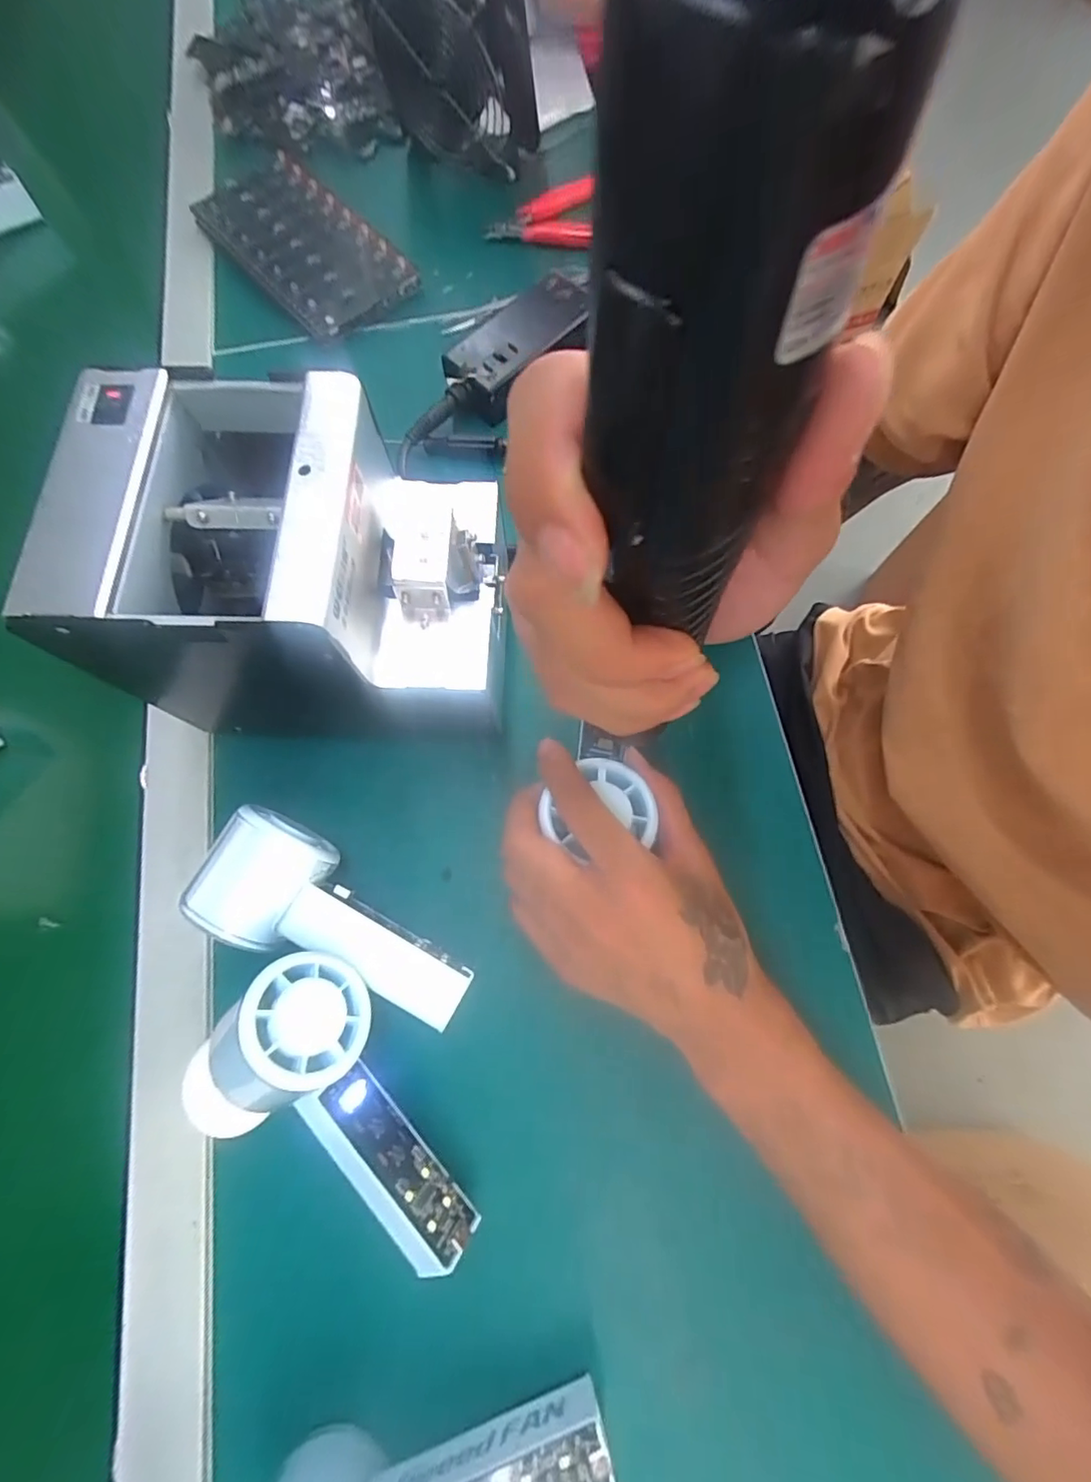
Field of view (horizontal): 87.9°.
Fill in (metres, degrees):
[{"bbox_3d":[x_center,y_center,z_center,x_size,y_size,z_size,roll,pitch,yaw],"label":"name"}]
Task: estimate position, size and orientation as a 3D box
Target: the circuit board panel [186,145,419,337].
[{"bbox_3d":[-0.203,-0.412,0.468,0.097,0.018,0.205,-40,76,-11],"label":"circuit board panel"}]

